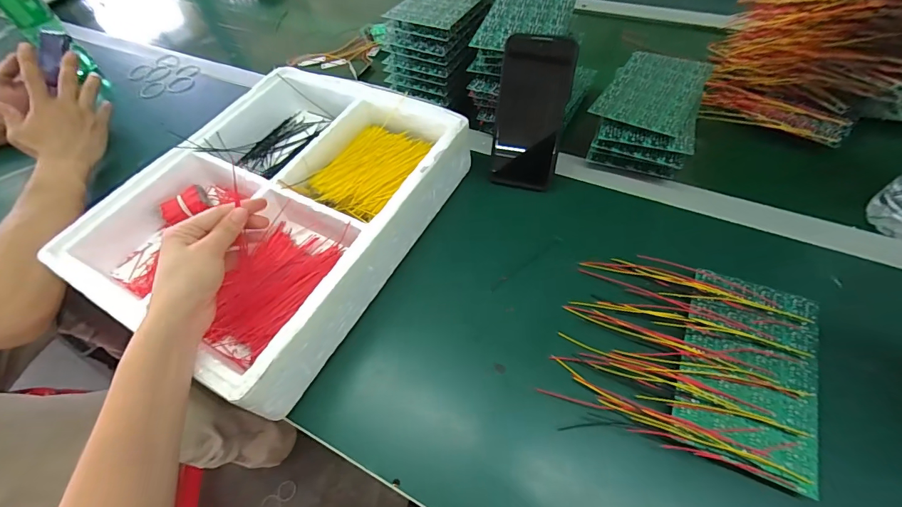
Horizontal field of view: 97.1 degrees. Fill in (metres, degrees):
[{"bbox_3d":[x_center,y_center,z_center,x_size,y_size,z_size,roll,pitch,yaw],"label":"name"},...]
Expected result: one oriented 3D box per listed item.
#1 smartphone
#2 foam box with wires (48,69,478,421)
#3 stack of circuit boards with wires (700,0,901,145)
[{"bbox_3d":[0.093,-0.160,0.466,0.078,0.168,0.008,12,27,14],"label":"smartphone"},{"bbox_3d":[-0.199,-0.058,0.475,0.310,0.084,0.365,23,60,20],"label":"foam box with wires"},{"bbox_3d":[0.465,-0.260,0.476,0.229,0.182,0.168,28,62,23],"label":"stack of circuit boards with wires"}]

